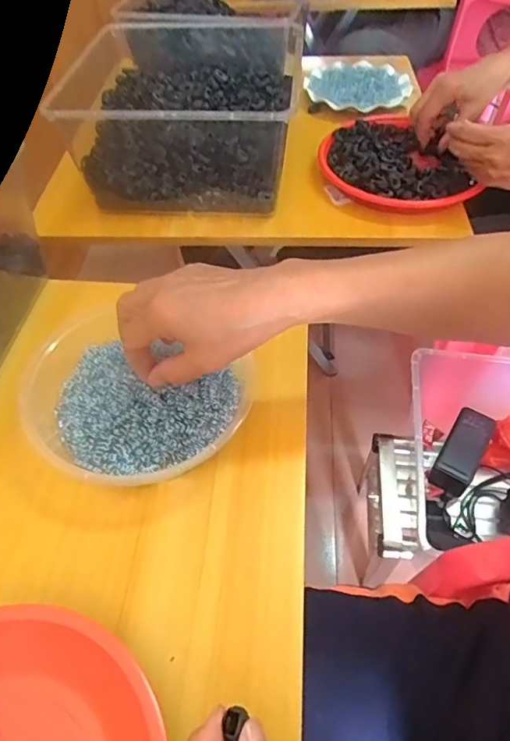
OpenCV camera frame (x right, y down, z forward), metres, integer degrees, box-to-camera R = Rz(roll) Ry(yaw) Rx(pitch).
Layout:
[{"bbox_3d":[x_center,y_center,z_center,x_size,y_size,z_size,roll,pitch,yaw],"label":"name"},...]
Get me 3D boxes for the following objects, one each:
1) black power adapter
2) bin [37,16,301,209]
[{"bbox_3d":[0.307,0.116,0.718,0.056,0.040,0.131,28,58,21],"label":"black power adapter"},{"bbox_3d":[-0.092,-0.384,0.710,0.285,0.136,0.346,4,53,4],"label":"bin"}]

